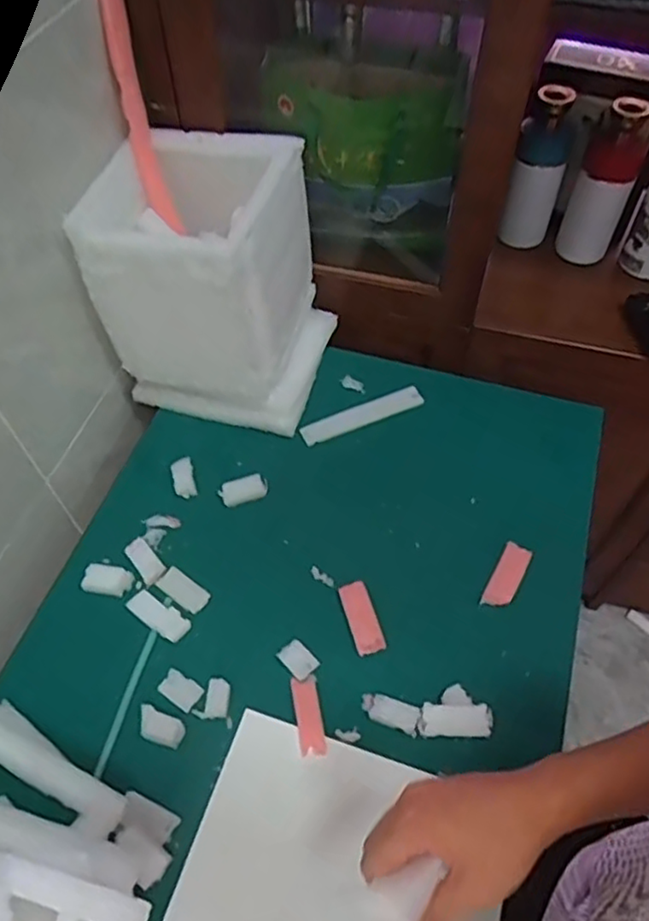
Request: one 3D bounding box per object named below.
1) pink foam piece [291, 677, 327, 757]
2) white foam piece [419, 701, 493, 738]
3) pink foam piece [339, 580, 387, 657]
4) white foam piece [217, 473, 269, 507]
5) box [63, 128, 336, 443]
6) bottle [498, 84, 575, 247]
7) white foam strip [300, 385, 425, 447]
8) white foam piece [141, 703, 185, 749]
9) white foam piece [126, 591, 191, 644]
[{"bbox_3d":[-0.017,0.261,0.677,0.024,0.004,0.077,-9,56,-5],"label":"pink foam piece"},{"bbox_3d":[0.133,0.261,0.665,0.070,0.011,0.031,2,56,2],"label":"white foam piece"},{"bbox_3d":[0.041,0.173,0.735,0.031,0.004,0.085,-14,57,-9],"label":"pink foam piece"},{"bbox_3d":[-0.101,0.036,0.826,0.059,0.021,0.032,-21,58,-13],"label":"white foam piece"},{"bbox_3d":[-0.129,-0.210,0.832,0.225,0.315,0.202,13,57,9],"label":"box"},{"bbox_3d":[0.306,-0.407,0.951,0.074,0.216,0.084,17,58,12],"label":"bottle"},{"bbox_3d":[0.052,-0.063,0.893,0.170,0.009,0.035,-20,58,-13],"label":"white foam strip"},{"bbox_3d":[-0.167,0.271,0.670,0.051,0.013,0.029,21,58,14],"label":"white foam piece"},{"bbox_3d":[-0.185,0.173,0.738,0.072,0.012,0.030,28,60,19],"label":"white foam piece"}]

